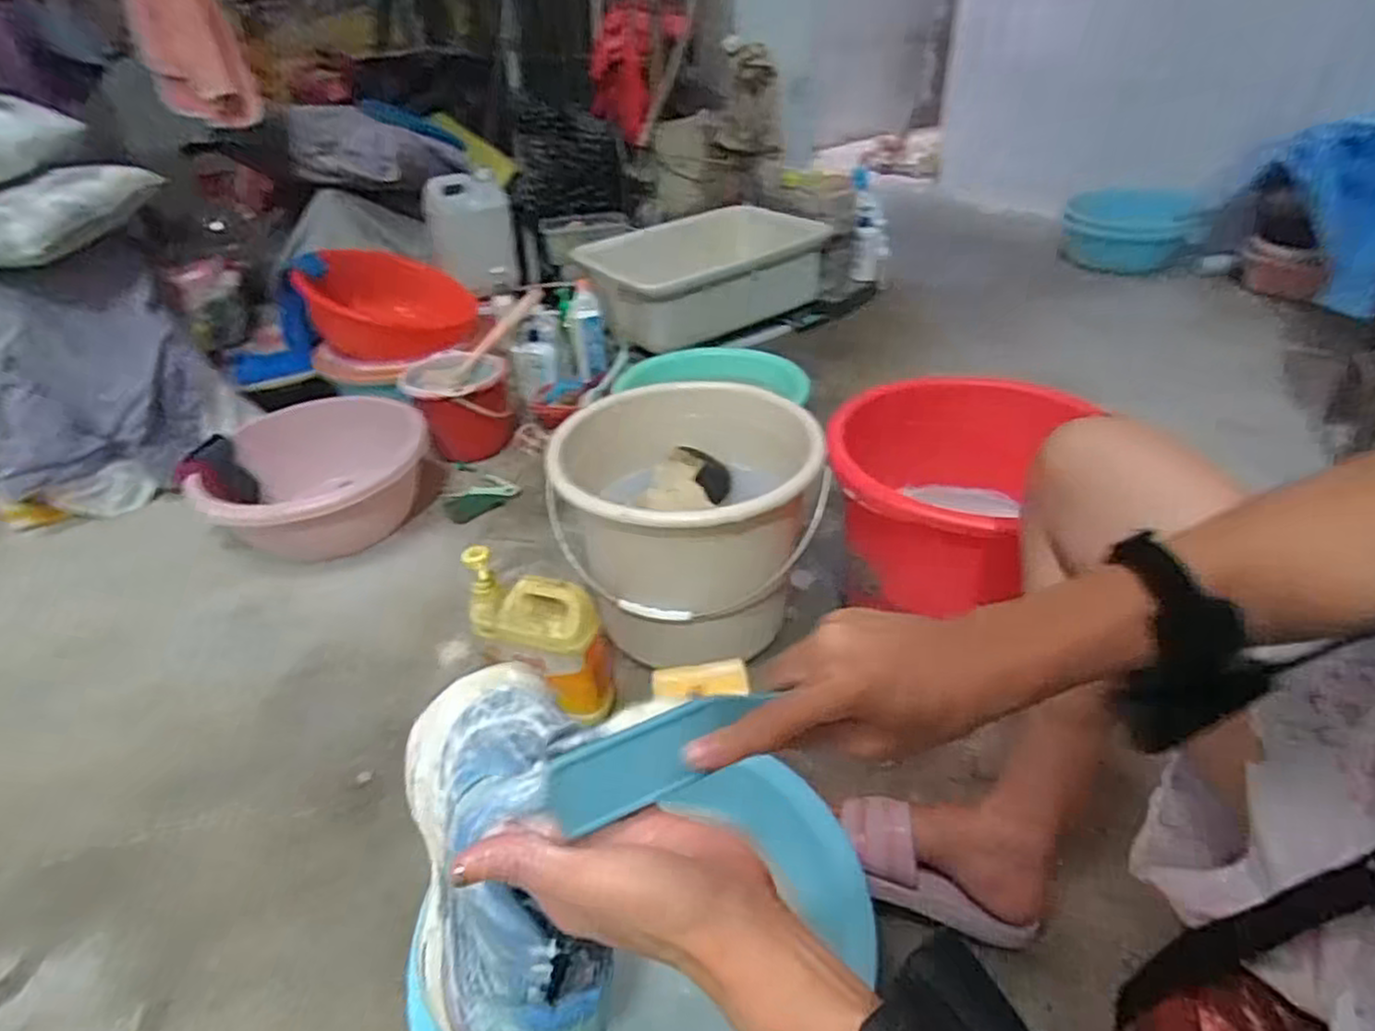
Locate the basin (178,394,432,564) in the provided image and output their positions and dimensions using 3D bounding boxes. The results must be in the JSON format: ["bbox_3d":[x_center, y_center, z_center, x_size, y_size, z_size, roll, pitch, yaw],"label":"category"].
[{"bbox_3d":[-0.633,-0.045,1.249,0.309,0.182,0.309,-3,35,2],"label":"basin"}]

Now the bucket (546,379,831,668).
[{"bbox_3d":[0.005,0.015,0.959,0.309,0.259,0.305,-3,35,2],"label":"bucket"}]

